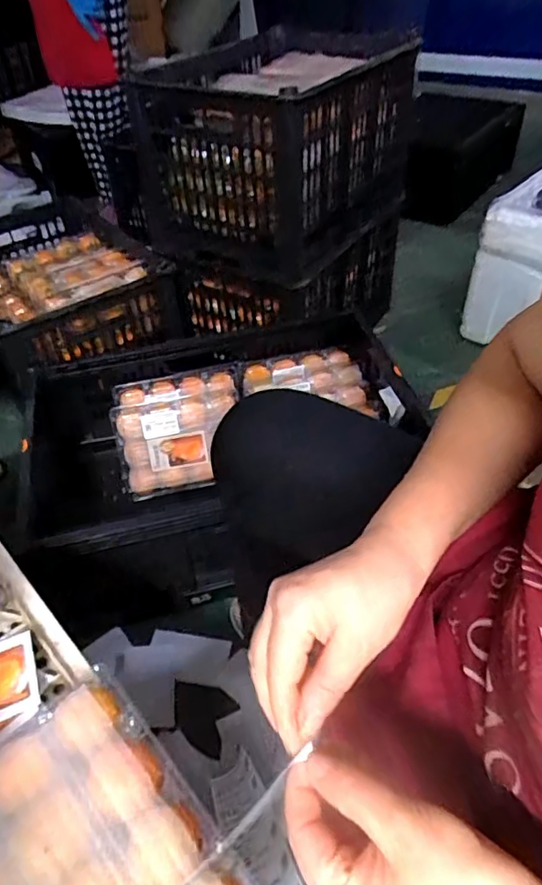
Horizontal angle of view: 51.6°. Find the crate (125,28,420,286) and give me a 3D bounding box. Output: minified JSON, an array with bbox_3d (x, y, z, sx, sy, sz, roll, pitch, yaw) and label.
[{"bbox_3d":[0.028,-0.570,1.105,0.359,0.311,0.480,21,50,23],"label":"crate"}]

